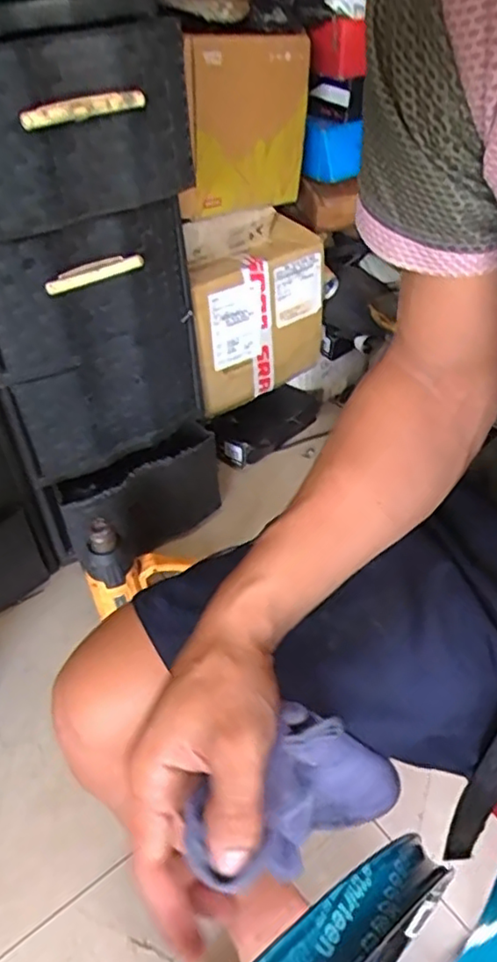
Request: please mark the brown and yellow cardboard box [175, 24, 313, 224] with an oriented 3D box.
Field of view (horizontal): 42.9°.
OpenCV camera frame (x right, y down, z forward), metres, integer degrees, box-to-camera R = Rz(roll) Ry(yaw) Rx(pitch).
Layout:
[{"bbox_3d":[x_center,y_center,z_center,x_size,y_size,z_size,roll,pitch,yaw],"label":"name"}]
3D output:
[{"bbox_3d":[-0.005,-0.541,0.972,0.041,0.233,0.282,27,50,29],"label":"brown and yellow cardboard box"}]

